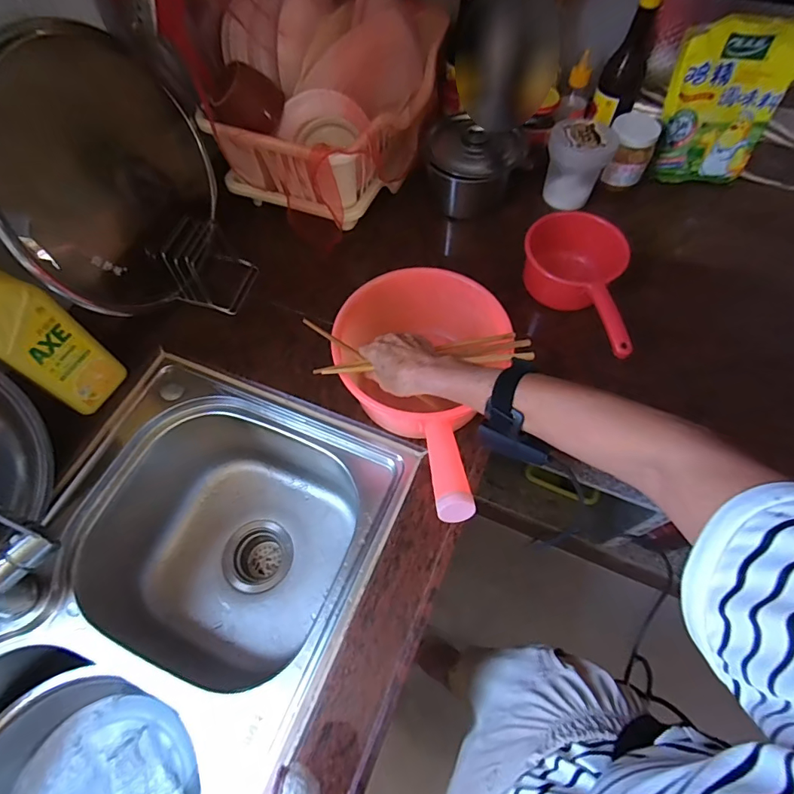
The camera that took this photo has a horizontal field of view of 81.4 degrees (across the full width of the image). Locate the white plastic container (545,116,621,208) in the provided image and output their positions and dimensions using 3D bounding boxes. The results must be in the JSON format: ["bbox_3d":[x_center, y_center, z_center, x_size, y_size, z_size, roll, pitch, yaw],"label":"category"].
[{"bbox_3d":[0.302,-0.393,0.780,0.099,0.114,0.082,22,65,13],"label":"white plastic container"}]

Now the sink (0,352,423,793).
[{"bbox_3d":[-0.308,0.360,0.582,0.420,0.208,0.766,21,65,12],"label":"sink"}]

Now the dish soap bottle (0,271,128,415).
[{"bbox_3d":[-0.423,-0.072,0.540,0.050,0.294,0.084,30,68,16],"label":"dish soap bottle"}]

